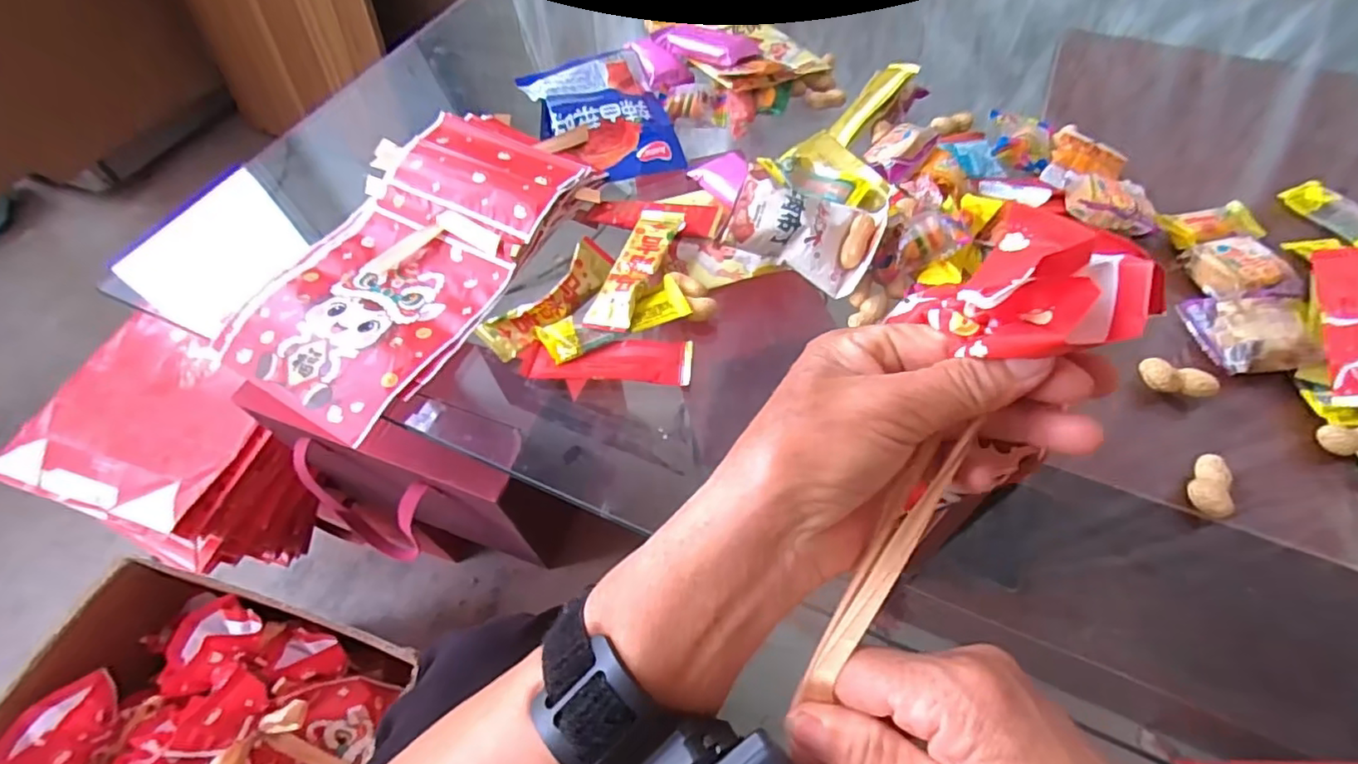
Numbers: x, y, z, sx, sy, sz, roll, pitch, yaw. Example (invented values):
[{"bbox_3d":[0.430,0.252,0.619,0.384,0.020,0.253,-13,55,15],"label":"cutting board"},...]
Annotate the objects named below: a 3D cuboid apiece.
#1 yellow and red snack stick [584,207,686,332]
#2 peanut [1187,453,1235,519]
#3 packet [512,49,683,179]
[{"bbox_3d":[-0.030,-0.078,0.417,0.032,0.013,0.106,17,59,14],"label":"yellow and red snack stick"},{"bbox_3d":[0.277,0.053,0.315,0.014,0.013,0.034,15,58,13],"label":"peanut"},{"bbox_3d":[-0.067,-0.231,0.520,0.104,0.026,0.150,-18,57,-9],"label":"packet"}]

